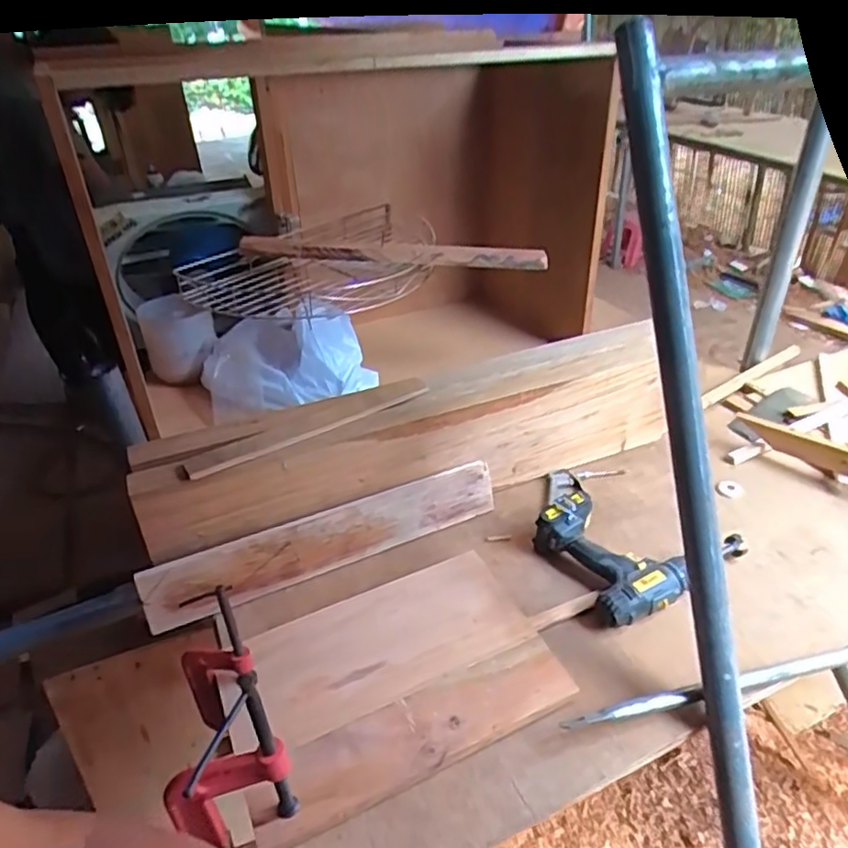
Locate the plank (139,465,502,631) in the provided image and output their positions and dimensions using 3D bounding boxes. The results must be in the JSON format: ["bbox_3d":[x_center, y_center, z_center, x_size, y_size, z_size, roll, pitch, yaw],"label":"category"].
[{"bbox_3d":[-0.140,0.177,0.961,0.541,0.092,0.020,-16,14,-20],"label":"plank"}]

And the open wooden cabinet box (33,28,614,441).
[{"bbox_3d":[-0.203,-0.430,1.409,0.982,0.662,0.658,-15,35,-14],"label":"open wooden cabinet box"}]

